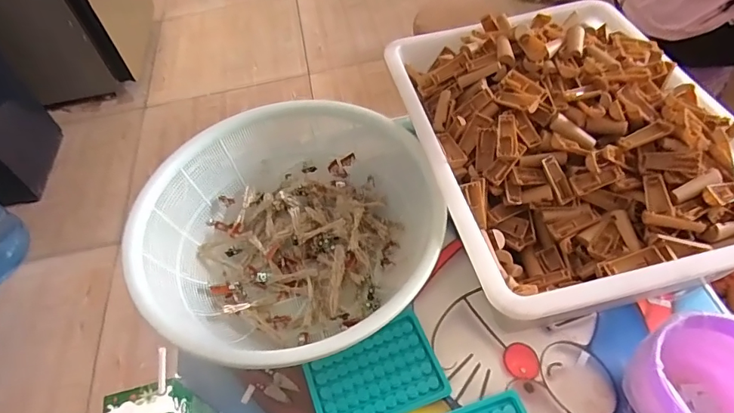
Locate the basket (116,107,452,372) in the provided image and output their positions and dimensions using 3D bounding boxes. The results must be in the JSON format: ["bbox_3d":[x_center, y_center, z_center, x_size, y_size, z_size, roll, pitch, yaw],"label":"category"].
[{"bbox_3d":[-0.079,0.029,0.518,0.309,0.109,0.306,-3,52,4],"label":"basket"}]

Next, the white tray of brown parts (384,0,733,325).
[{"bbox_3d":[0.217,-0.084,0.516,0.311,0.099,0.396,-13,52,-4],"label":"white tray of brown parts"}]

